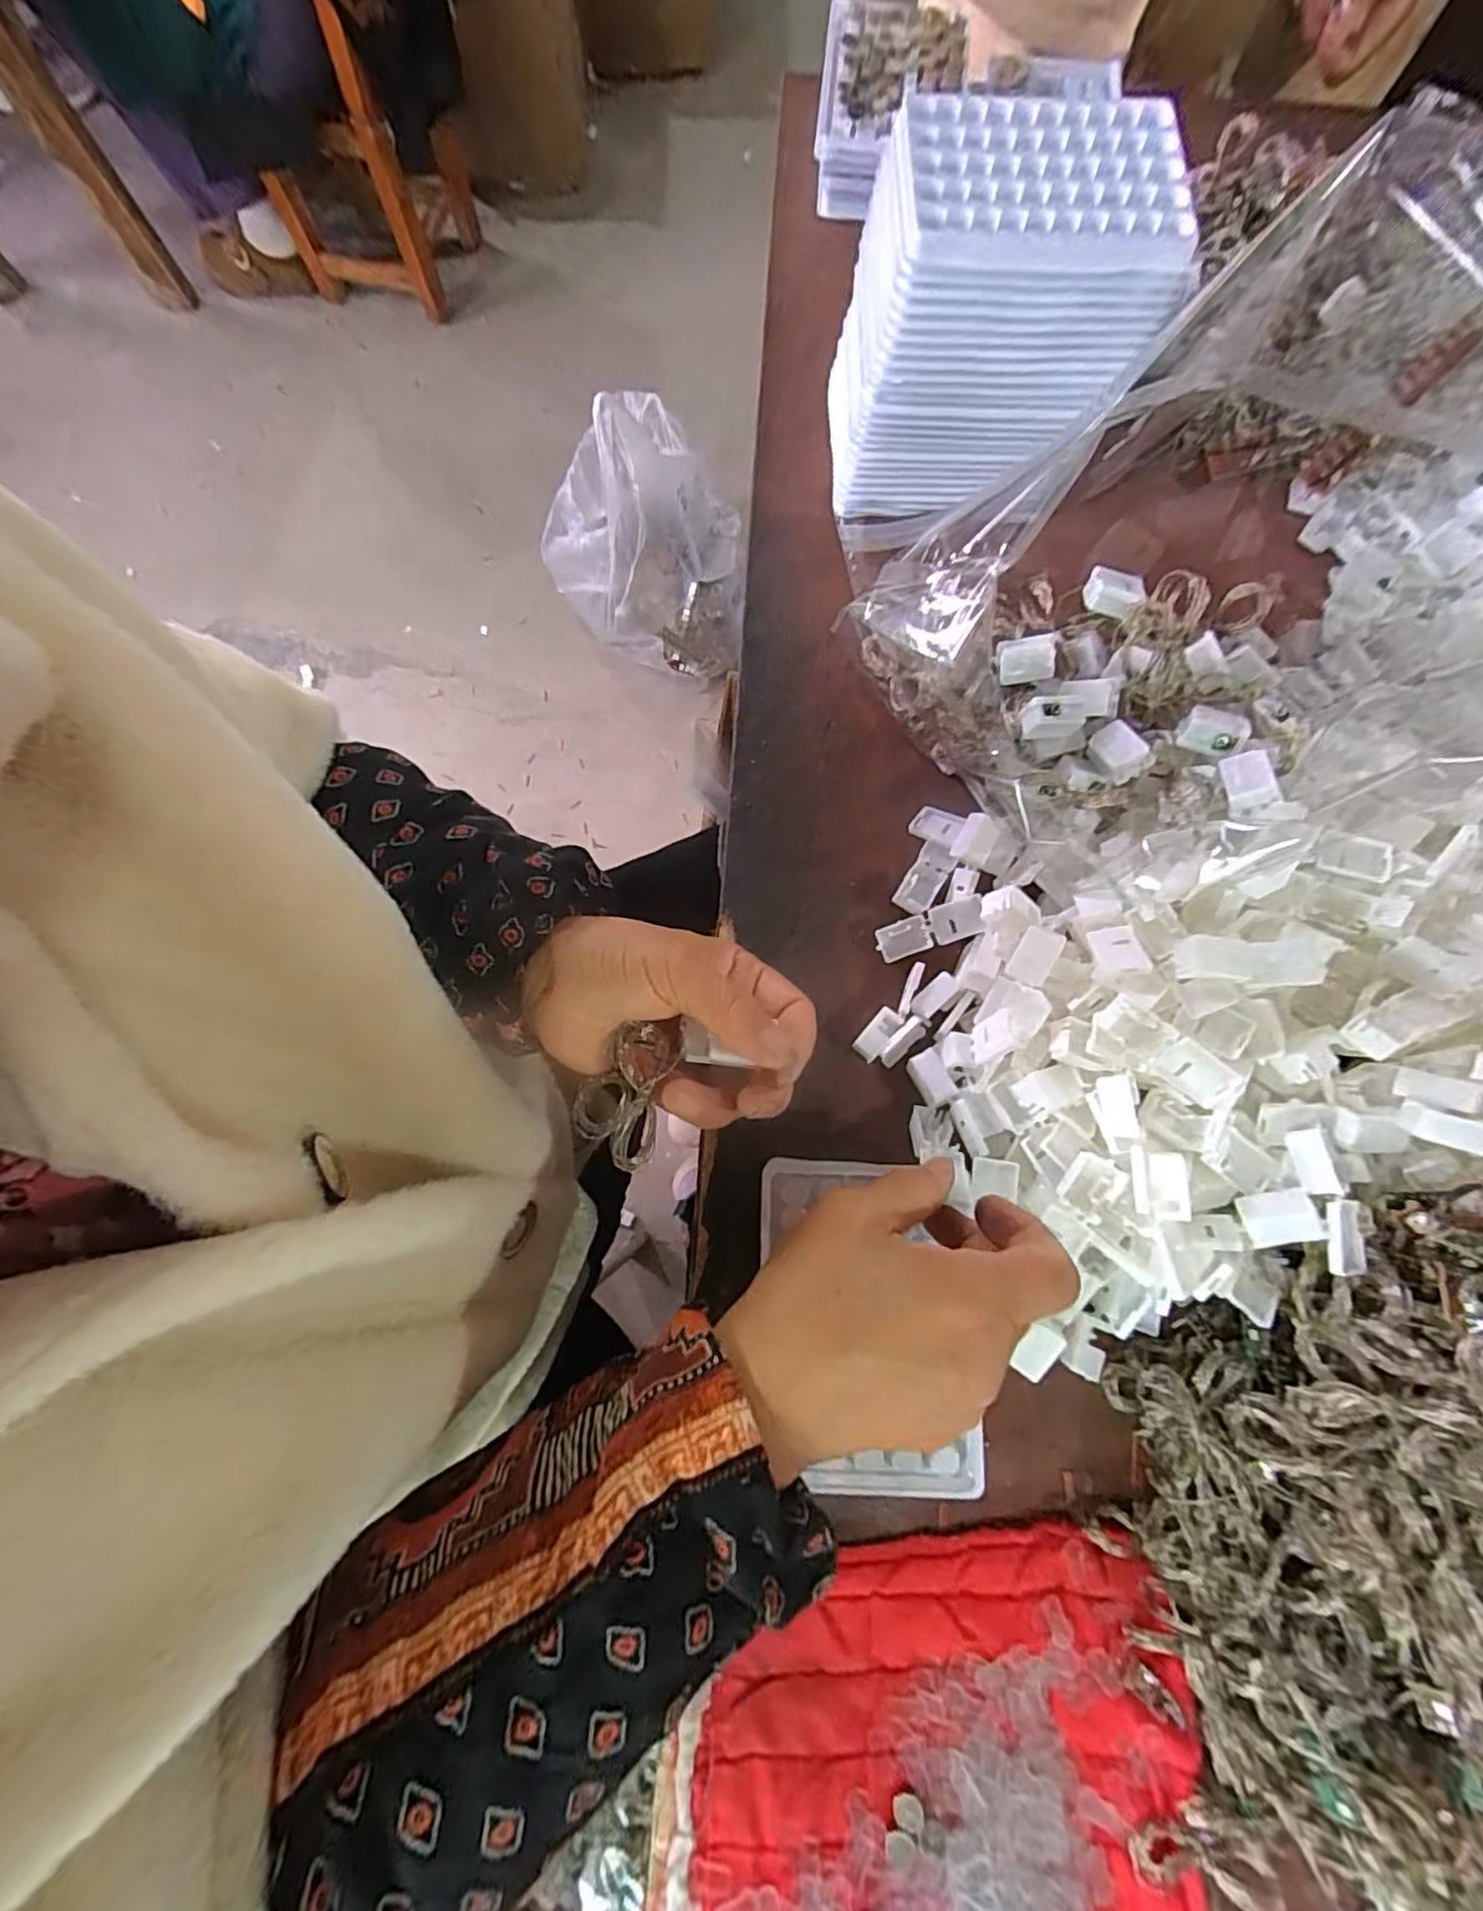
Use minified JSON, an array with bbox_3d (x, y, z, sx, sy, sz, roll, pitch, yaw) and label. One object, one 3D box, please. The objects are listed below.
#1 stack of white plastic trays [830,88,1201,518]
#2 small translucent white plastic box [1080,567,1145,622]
[{"bbox_3d":[0.126,-0.325,0.339,0.143,0.130,0.087,2,78,2],"label":"stack of white plastic trays"},{"bbox_3d":[0.194,-0.189,0.335,0.030,0.011,0.020,26,79,5],"label":"small translucent white plastic box"}]

